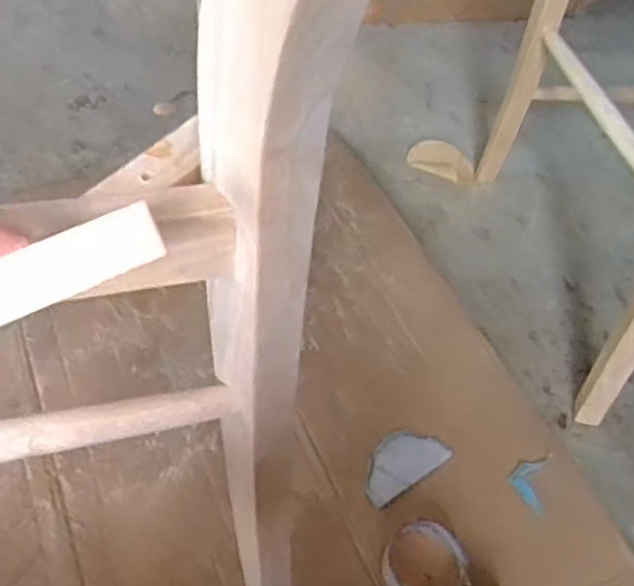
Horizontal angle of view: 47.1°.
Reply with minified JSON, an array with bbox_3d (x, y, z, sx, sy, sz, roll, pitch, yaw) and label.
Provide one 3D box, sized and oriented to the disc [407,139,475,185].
[{"bbox_3d":[0.204,-0.216,1.179,0.115,0.017,0.062,26,82,22],"label":"disc"}]

